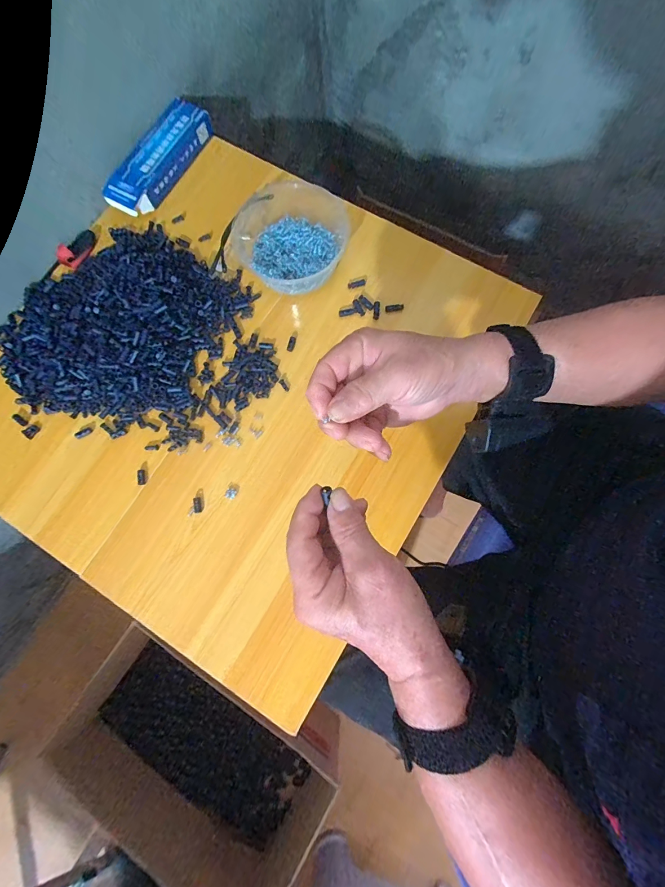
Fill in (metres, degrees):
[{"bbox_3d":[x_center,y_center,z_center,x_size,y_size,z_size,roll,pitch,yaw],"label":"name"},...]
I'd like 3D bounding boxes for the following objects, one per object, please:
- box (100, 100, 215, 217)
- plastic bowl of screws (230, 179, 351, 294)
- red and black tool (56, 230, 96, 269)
[{"bbox_3d":[-0.234,-0.386,0.486,0.065,0.030,0.174,33,80,8],"label":"box"},{"bbox_3d":[-0.059,-0.271,0.463,0.147,0.039,0.139,0,78,1],"label":"plastic bowl of screws"},{"bbox_3d":[-0.339,-0.261,0.476,0.020,0.023,0.057,36,81,8],"label":"red and black tool"}]

